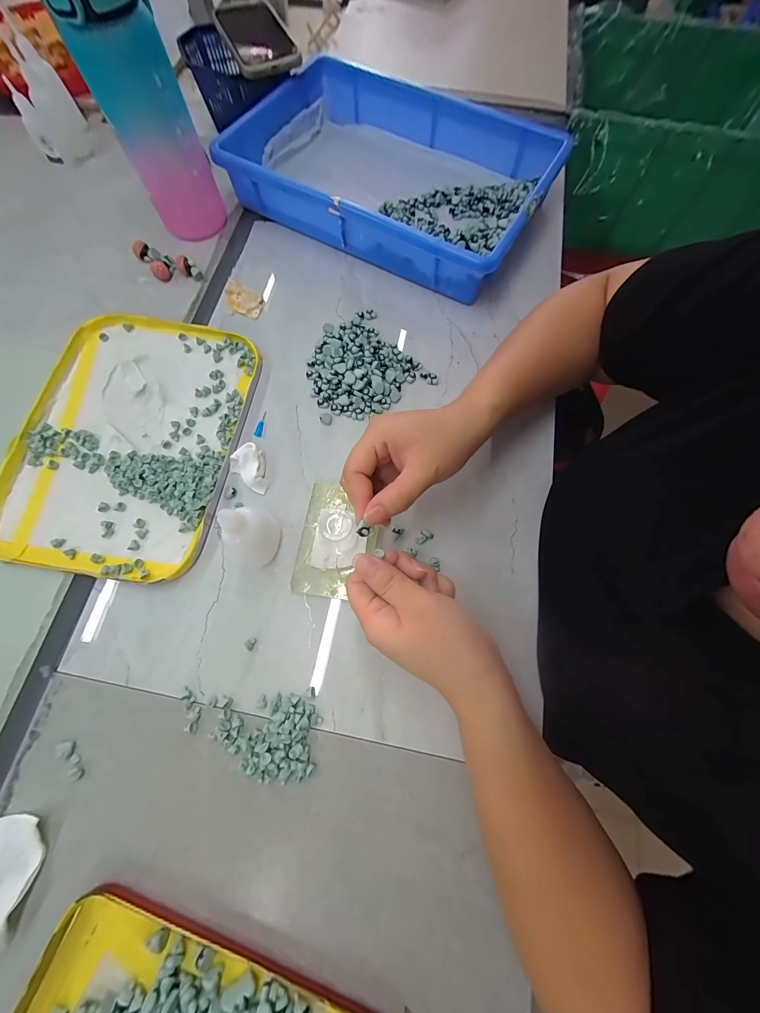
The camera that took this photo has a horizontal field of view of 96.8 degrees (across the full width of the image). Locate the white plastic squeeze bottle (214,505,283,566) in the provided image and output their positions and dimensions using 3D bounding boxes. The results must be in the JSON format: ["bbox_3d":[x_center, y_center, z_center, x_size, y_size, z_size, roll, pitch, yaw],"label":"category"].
[{"bbox_3d":[-0.114,0.020,0.274,0.046,0.079,0.042,14,73,4],"label":"white plastic squeeze bottle"}]

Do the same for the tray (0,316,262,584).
[{"bbox_3d":[-0.247,-0.071,0.335,0.206,0.015,0.267,7,72,1],"label":"tray"}]

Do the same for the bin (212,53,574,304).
[{"bbox_3d":[0.012,-0.407,0.417,0.362,0.063,0.239,27,74,8],"label":"bin"}]

